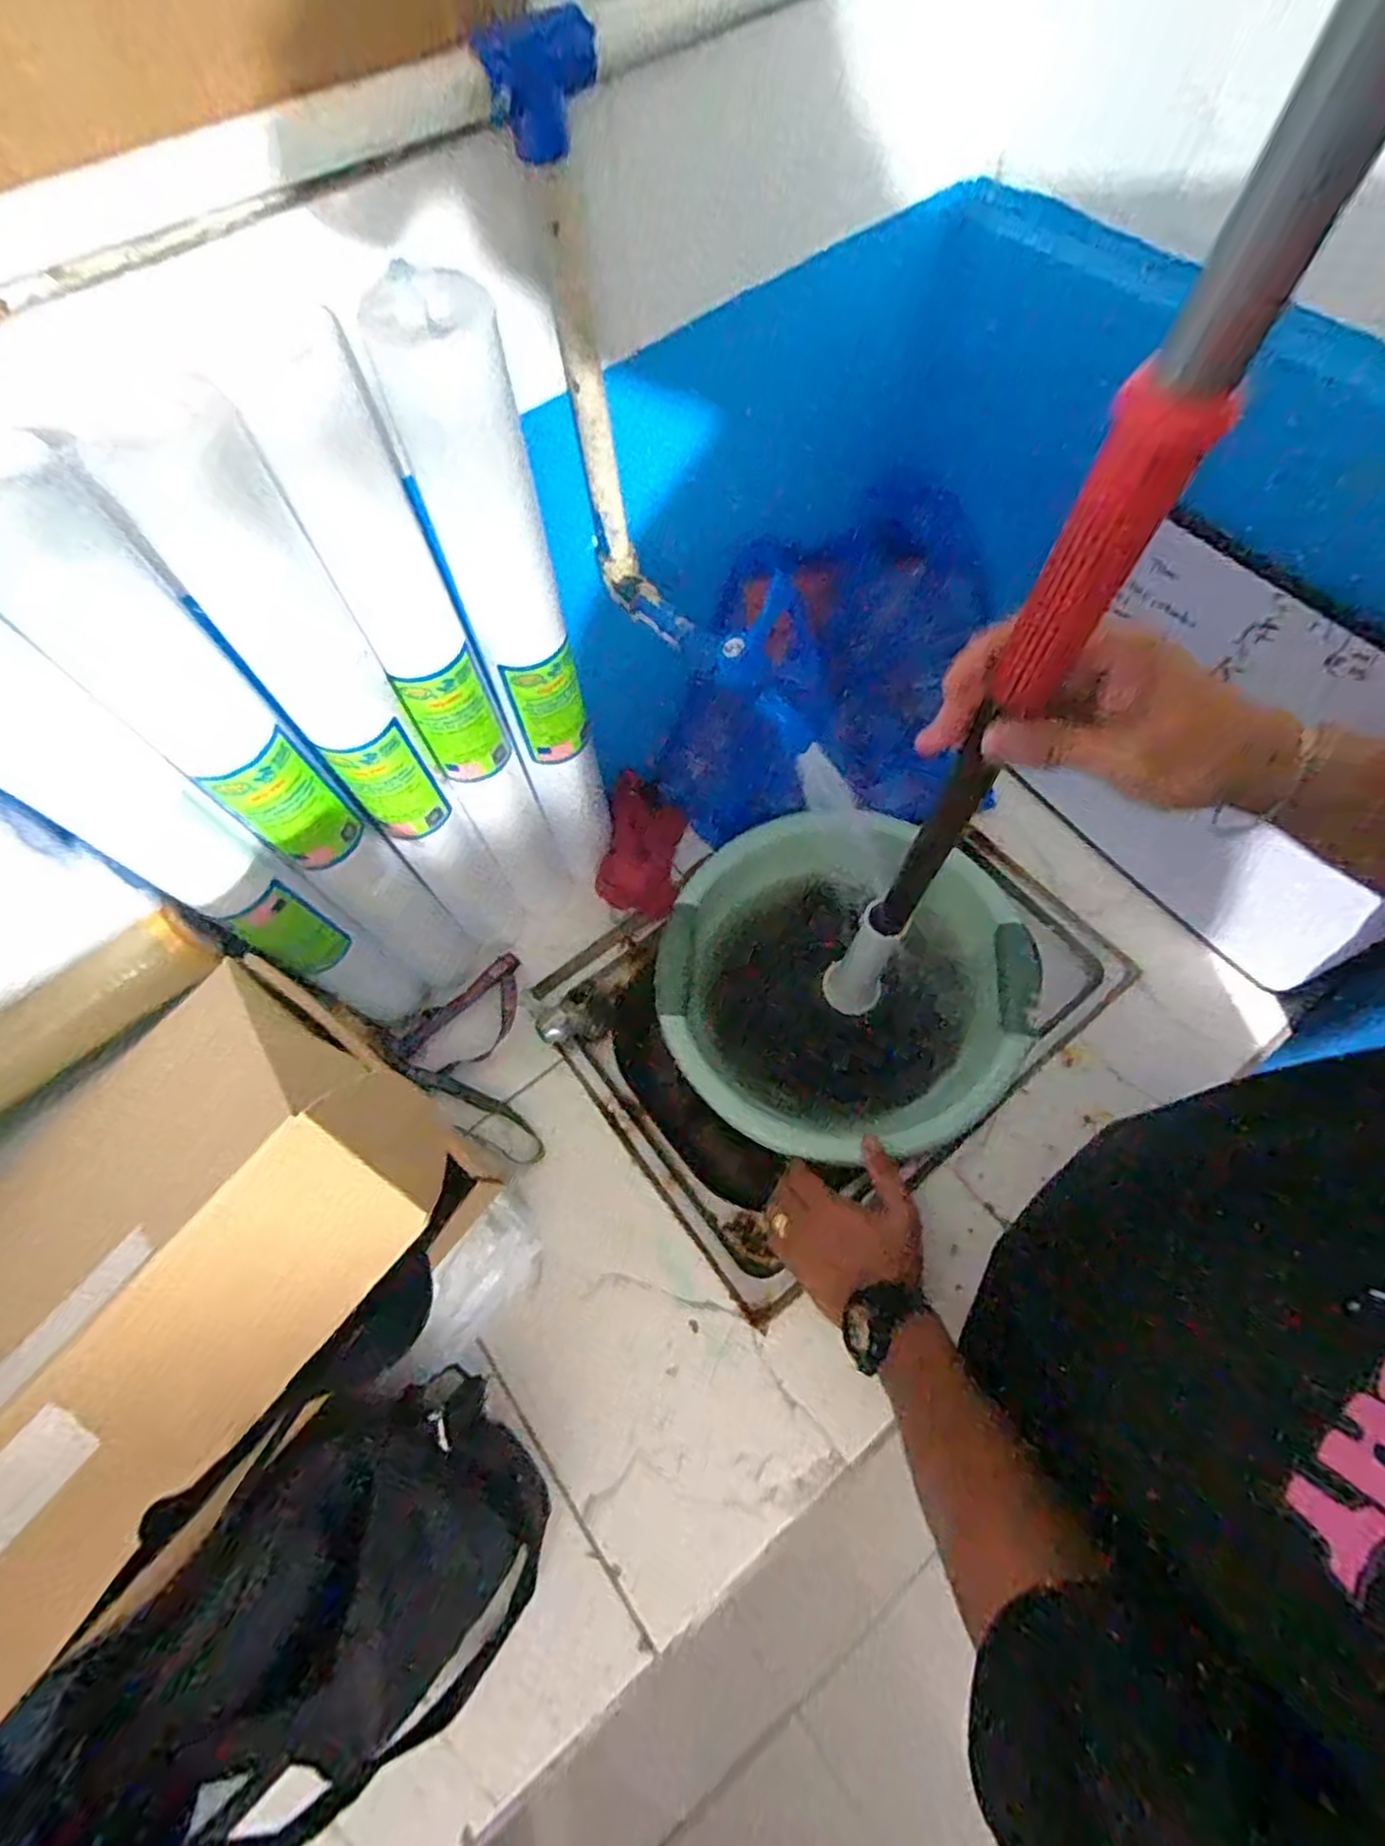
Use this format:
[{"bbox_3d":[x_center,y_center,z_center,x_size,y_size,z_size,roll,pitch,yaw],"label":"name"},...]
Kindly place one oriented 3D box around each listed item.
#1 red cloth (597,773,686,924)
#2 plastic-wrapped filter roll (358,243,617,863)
[{"bbox_3d":[-0.051,-0.079,0.753,0.076,0.060,0.130,8,66,7],"label":"red cloth"},{"bbox_3d":[-0.116,-0.188,0.538,0.068,0.468,0.069,-17,66,-5],"label":"plastic-wrapped filter roll"}]

